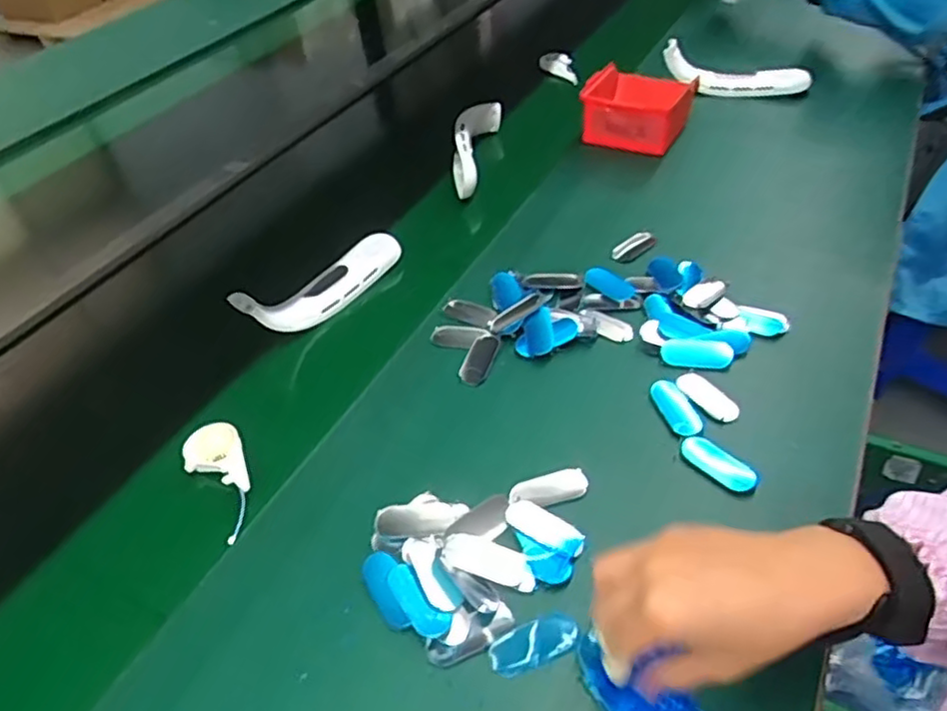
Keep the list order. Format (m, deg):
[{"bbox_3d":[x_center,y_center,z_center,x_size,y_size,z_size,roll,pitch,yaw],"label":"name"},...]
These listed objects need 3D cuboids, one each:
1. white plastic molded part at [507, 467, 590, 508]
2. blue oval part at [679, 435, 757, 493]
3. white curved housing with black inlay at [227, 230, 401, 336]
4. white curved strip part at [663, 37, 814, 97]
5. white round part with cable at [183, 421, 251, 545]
[{"bbox_3d":[0.057,0.100,0.495,0.058,0.012,0.024,-14,45,-7],"label":"white plastic molded part"},{"bbox_3d":[0.184,0.080,0.497,0.025,0.012,0.059,-35,51,-26],"label":"blue oval part"},{"bbox_3d":[-0.153,-0.081,0.689,0.052,0.049,0.187,24,52,28],"label":"white curved housing with black inlay"},{"bbox_3d":[0.371,-0.406,0.933,0.191,0.060,0.051,20,50,25],"label":"white curved strip part"},{"bbox_3d":[-0.202,0.099,0.534,0.045,0.016,0.118,-25,47,-18],"label":"white round part with cable"}]

